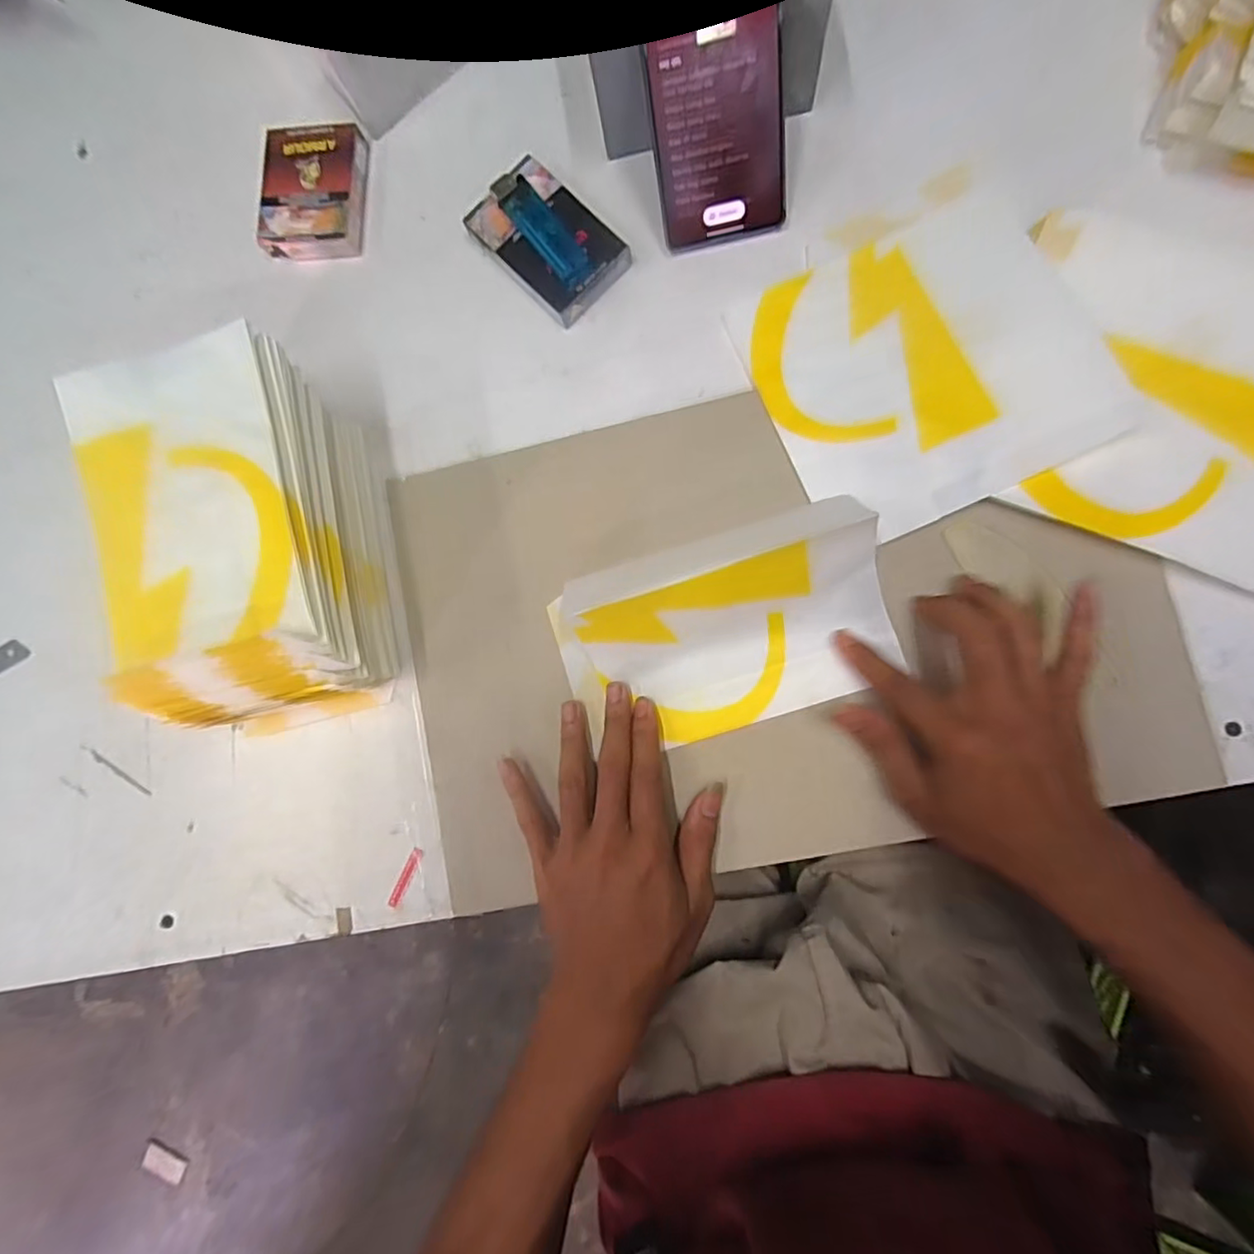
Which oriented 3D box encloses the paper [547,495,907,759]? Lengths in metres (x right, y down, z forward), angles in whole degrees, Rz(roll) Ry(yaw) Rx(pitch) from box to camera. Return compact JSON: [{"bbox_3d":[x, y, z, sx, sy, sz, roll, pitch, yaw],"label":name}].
[{"bbox_3d":[0.056,0.003,0.356,0.193,0.045,0.113,-19,84,5],"label":"paper"}]

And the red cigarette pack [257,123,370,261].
[{"bbox_3d":[-0.218,-0.302,0.426,0.067,0.019,0.088,3,86,7],"label":"red cigarette pack"}]

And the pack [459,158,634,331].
[{"bbox_3d":[-0.051,-0.251,0.397,0.062,0.021,0.096,-45,82,2],"label":"pack"}]

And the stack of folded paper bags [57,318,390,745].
[{"bbox_3d":[-0.224,-0.044,0.366,0.116,0.104,0.200,-13,85,6],"label":"stack of folded paper bags"}]

